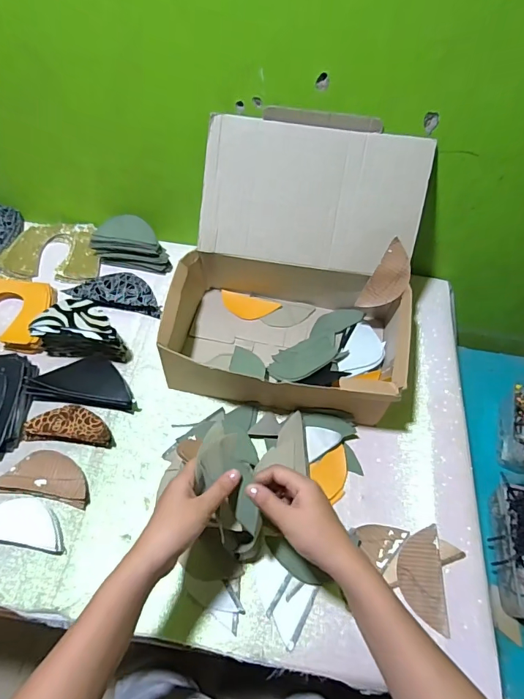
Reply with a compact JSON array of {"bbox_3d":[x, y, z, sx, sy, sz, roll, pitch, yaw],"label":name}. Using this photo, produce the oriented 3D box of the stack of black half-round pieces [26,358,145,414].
[{"bbox_3d":[-0.253,0.048,0.608,0.150,0.035,0.066,7,56,0],"label":"stack of black half-round pieces"}]

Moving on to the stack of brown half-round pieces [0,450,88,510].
[{"bbox_3d":[-0.275,0.161,0.543,0.111,0.017,0.060,9,56,2],"label":"stack of brown half-round pieces"}]

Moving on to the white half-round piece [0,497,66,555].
[{"bbox_3d":[-0.293,0.209,0.512,0.117,0.015,0.055,8,56,1],"label":"white half-round piece"}]

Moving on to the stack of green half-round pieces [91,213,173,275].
[{"bbox_3d":[-0.226,-0.188,0.748,0.138,0.057,0.069,14,56,5],"label":"stack of green half-round pieces"}]

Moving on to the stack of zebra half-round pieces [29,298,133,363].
[{"bbox_3d":[-0.265,-0.026,0.632,0.122,0.079,0.060,6,56,-1],"label":"stack of zebra half-round pieces"}]

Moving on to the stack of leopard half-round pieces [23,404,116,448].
[{"bbox_3d":[-0.263,0.105,0.582,0.116,0.023,0.049,7,56,0],"label":"stack of leopard half-round pieces"}]

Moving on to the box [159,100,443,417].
[{"bbox_3d":[0.048,-0.110,0.592,0.328,0.260,0.322,8,56,1],"label":"box"}]

